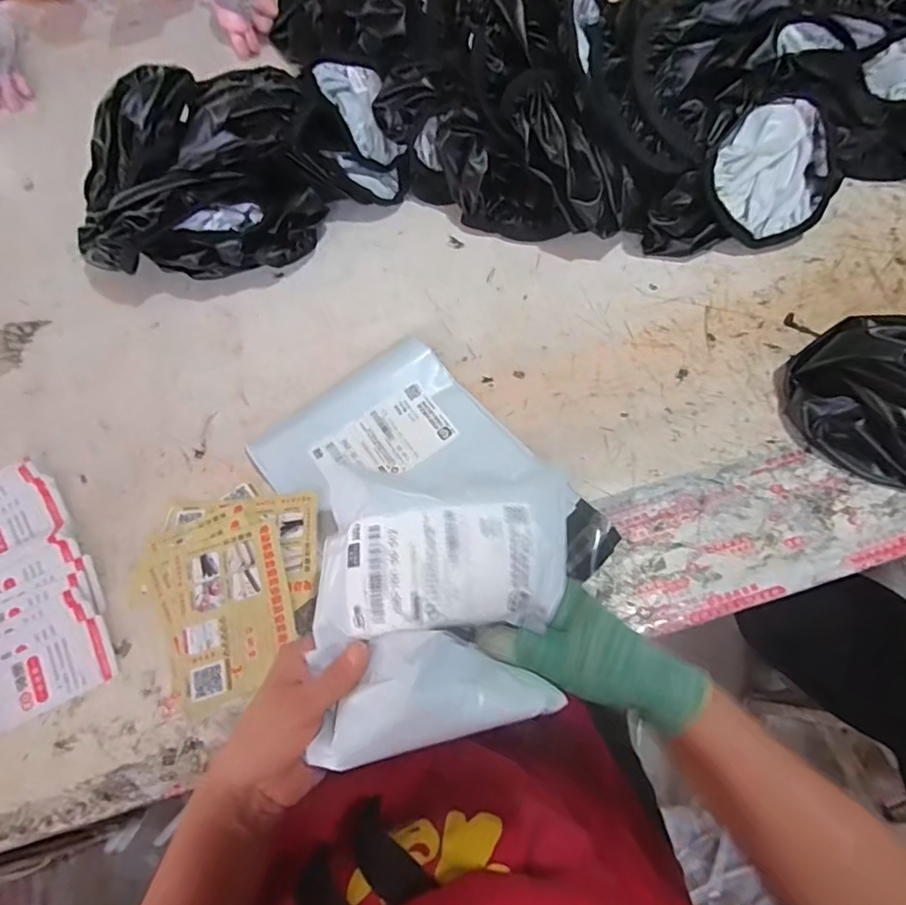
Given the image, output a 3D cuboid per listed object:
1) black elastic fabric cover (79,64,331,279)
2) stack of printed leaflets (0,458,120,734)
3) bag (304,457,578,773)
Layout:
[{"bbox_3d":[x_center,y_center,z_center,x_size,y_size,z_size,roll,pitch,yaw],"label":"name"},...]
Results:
[{"bbox_3d":[-0.281,-0.313,0.618,0.281,0.119,0.224,-8,66,0],"label":"black elastic fabric cover"},{"bbox_3d":[-0.389,0.119,0.493,0.116,0.024,0.232,-28,70,-8],"label":"stack of printed leaflets"},{"bbox_3d":[-0.009,0.101,0.362,0.169,0.034,0.185,2,69,3],"label":"bag"}]

